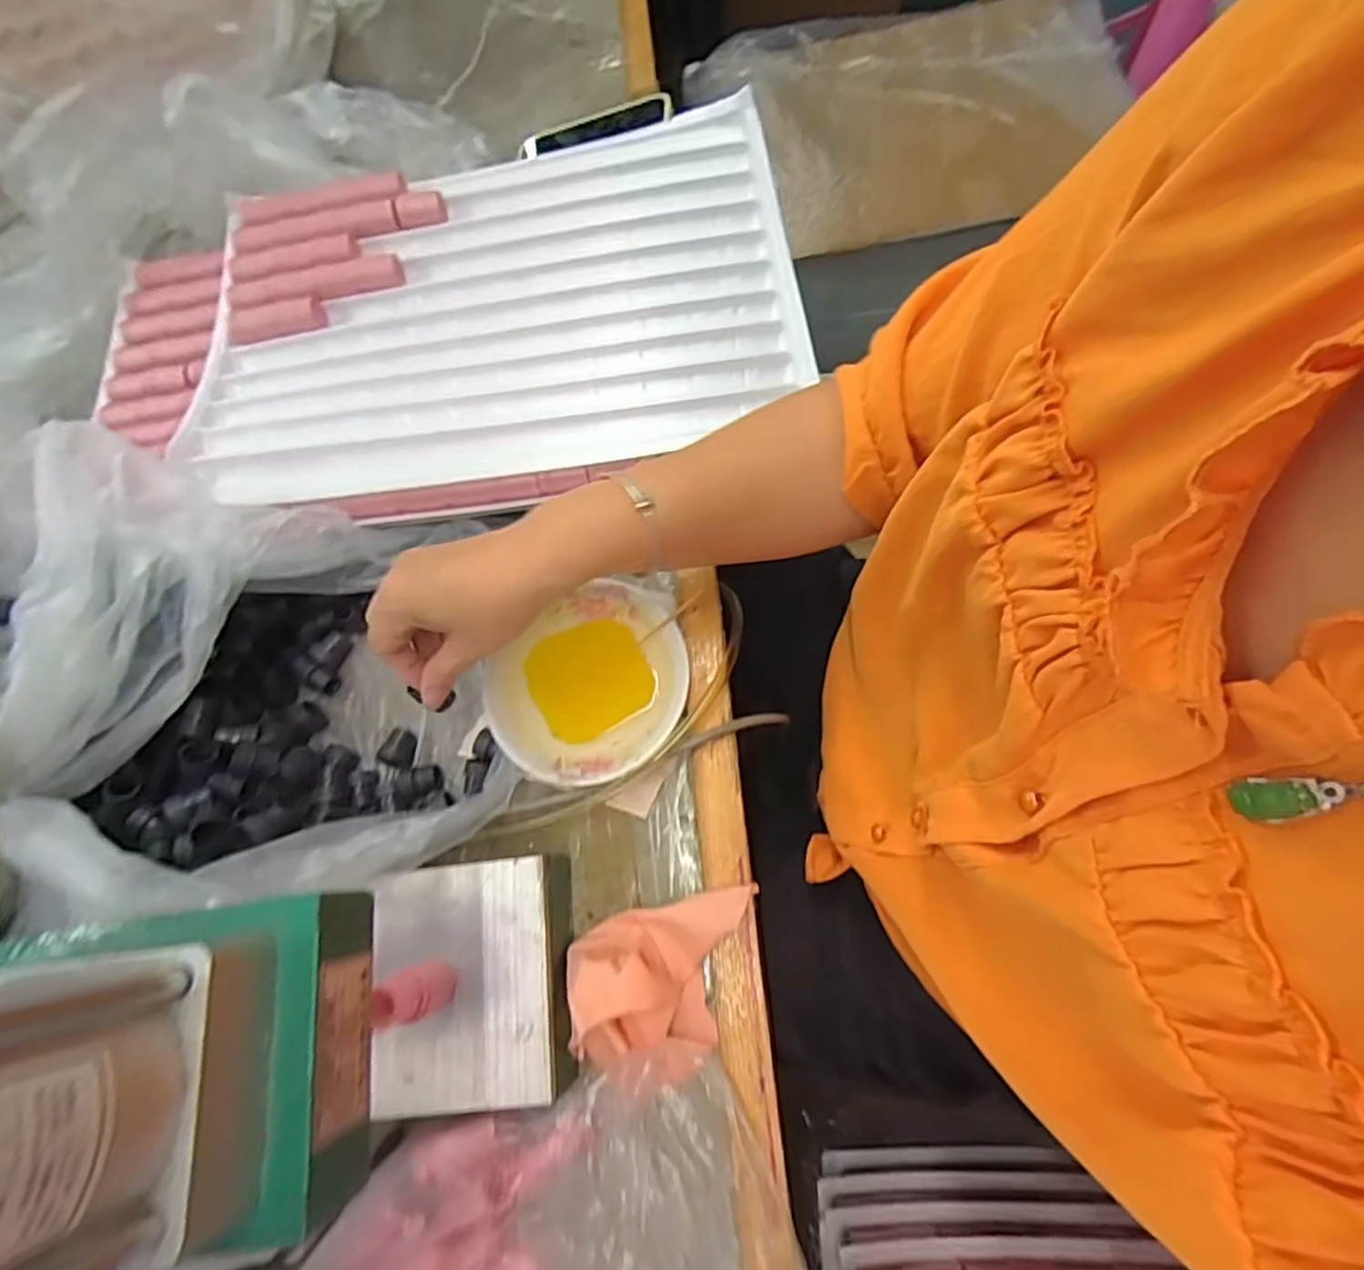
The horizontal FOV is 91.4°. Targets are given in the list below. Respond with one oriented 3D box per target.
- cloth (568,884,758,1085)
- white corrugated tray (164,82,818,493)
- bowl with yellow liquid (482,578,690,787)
[{"bbox_3d":[-0.011,0.196,0.372,0.103,0.050,0.093,-8,71,4],"label":"cloth"},{"bbox_3d":[-0.133,-0.256,0.501,0.423,0.021,0.315,-8,69,0],"label":"white corrugated tray"},{"bbox_3d":[-0.059,0.032,0.442,0.125,0.035,0.133,-2,72,6],"label":"bowl with yellow liquid"}]

